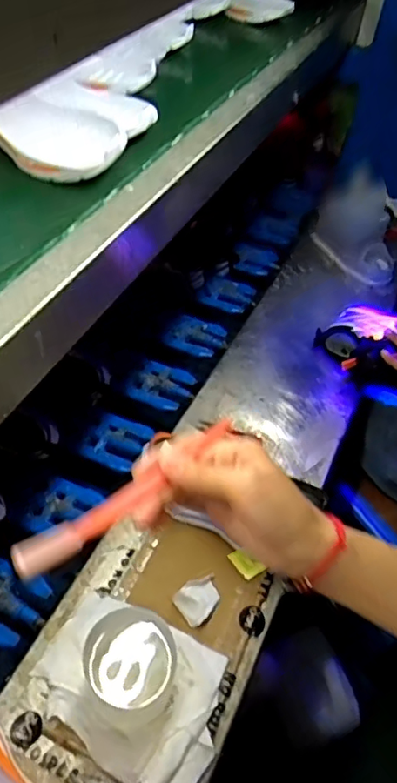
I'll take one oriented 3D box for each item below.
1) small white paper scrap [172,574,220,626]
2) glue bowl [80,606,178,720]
[{"bbox_3d":[0.005,0.243,0.677,0.057,0.027,0.042,-31,60,-27],"label":"small white paper scrap"},{"bbox_3d":[-0.070,0.284,0.593,0.085,0.093,0.083,3,51,-3],"label":"glue bowl"}]

